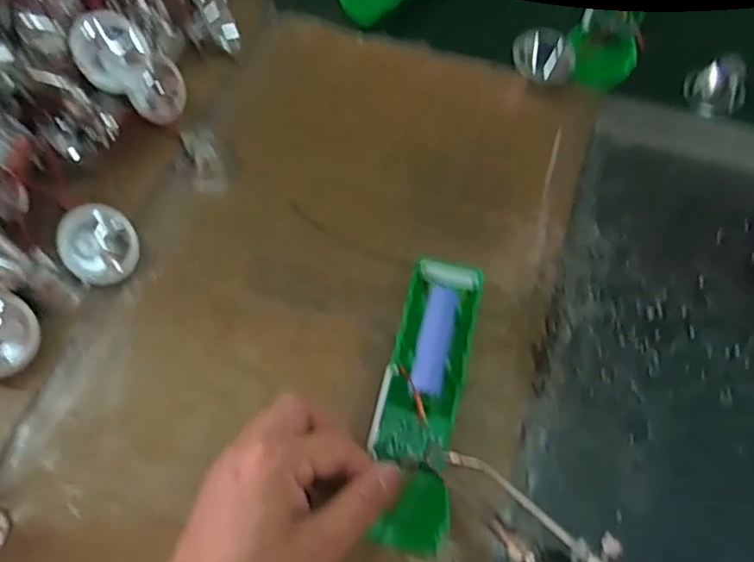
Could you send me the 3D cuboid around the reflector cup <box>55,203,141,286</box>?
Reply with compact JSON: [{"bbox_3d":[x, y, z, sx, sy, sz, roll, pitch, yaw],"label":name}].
[{"bbox_3d":[-0.167,-0.022,0.353,0.043,0.018,0.046,0,90,-39],"label":"reflector cup"}]

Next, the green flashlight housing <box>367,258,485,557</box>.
[{"bbox_3d":[0.026,0.056,0.314,0.045,0.016,0.161,10,61,3],"label":"green flashlight housing"}]

